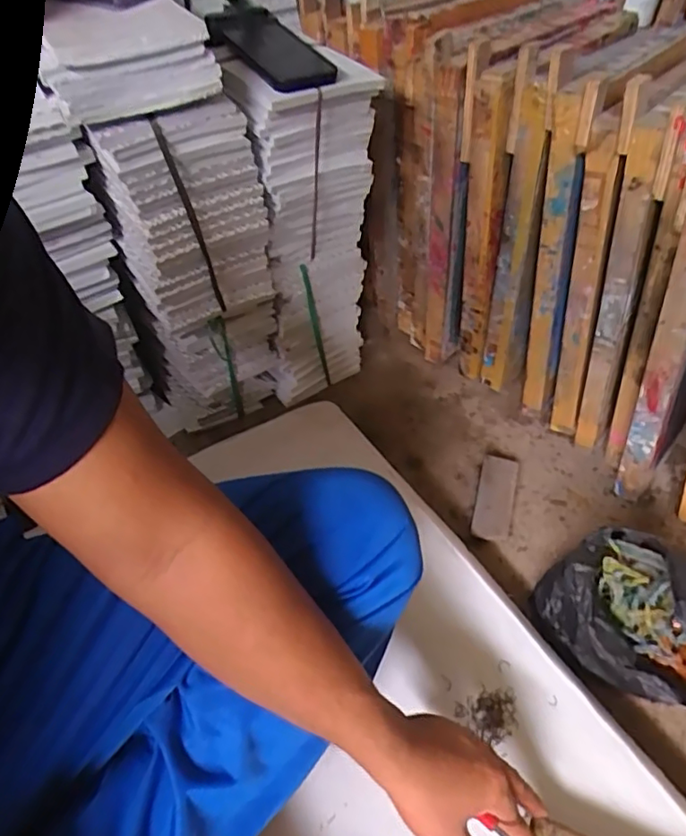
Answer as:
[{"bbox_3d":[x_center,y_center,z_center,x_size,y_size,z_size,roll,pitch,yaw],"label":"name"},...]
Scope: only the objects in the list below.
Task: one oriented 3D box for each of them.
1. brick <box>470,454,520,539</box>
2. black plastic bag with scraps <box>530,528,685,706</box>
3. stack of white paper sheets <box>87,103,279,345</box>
[{"bbox_3d":[0.221,0.118,0.845,0.051,0.032,0.135,13,51,13],"label":"brick"},{"bbox_3d":[0.312,0.228,0.647,0.138,0.171,0.175,-4,49,-2],"label":"black plastic bag with scraps"},{"bbox_3d":[-0.188,-0.253,0.714,0.164,0.256,0.115,-26,53,-19],"label":"stack of white paper sheets"}]

